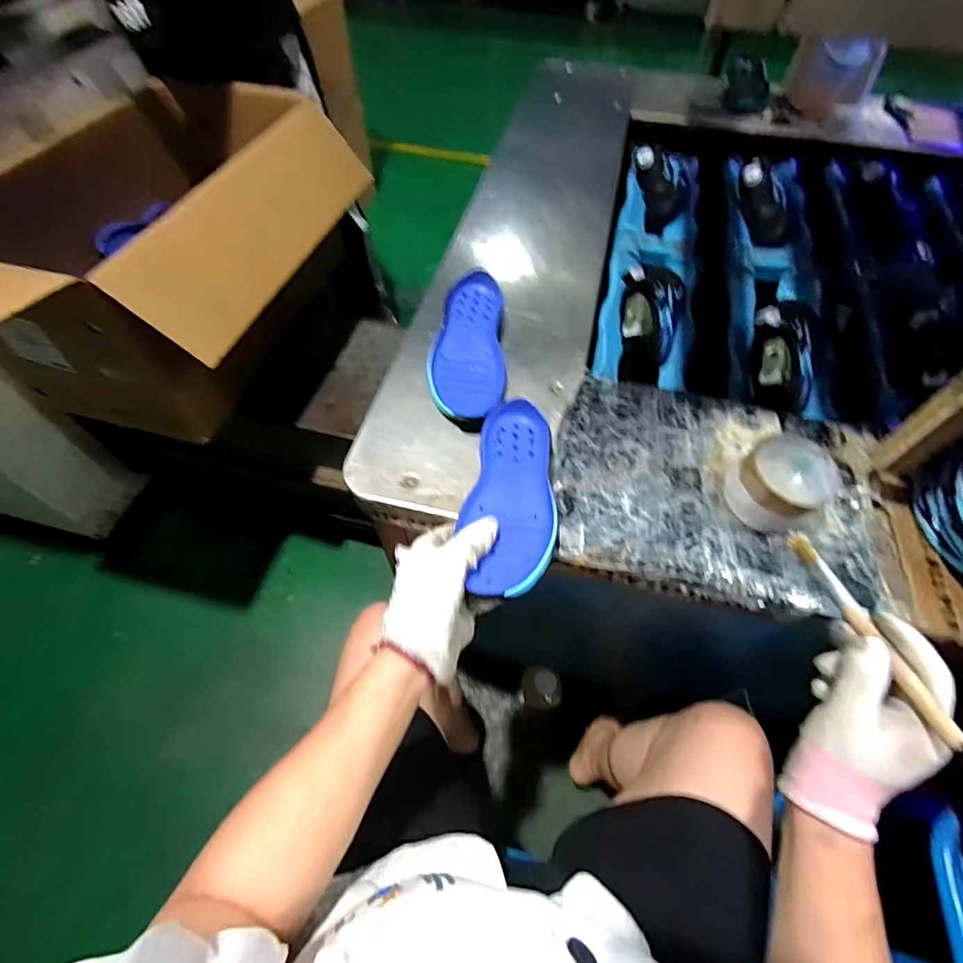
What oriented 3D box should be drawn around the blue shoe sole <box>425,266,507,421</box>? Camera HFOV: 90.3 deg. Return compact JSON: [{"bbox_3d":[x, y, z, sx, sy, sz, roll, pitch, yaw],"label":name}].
[{"bbox_3d":[-0.014,-0.169,0.581,0.088,0.029,0.215,3,58,1],"label":"blue shoe sole"}]

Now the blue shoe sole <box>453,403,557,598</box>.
[{"bbox_3d":[0.027,0.007,0.454,0.080,0.019,0.214,4,54,2],"label":"blue shoe sole"}]

